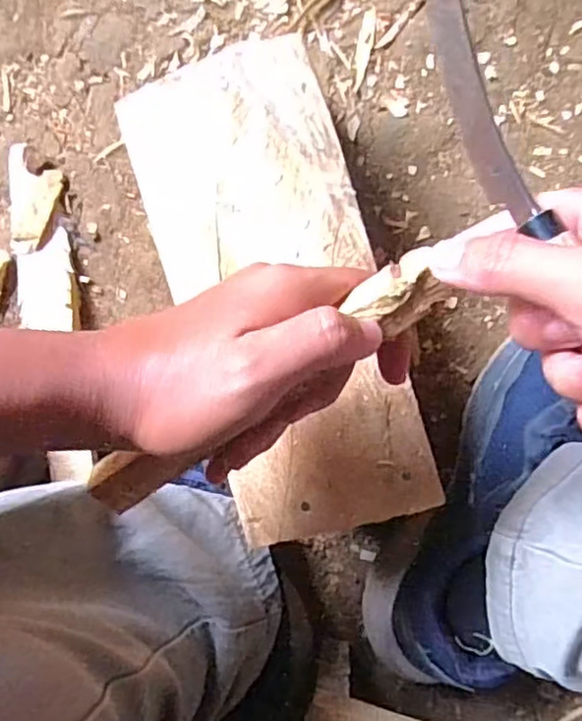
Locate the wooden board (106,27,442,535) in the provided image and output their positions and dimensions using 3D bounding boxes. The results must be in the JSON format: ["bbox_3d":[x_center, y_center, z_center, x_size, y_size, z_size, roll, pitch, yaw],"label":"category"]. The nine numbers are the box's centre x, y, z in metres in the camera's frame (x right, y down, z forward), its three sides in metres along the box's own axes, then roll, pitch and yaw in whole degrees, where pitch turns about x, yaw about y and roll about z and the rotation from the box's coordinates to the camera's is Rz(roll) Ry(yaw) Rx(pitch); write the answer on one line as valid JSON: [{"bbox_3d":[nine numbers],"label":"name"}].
[{"bbox_3d":[-0.006,-0.035,0.373,0.115,0.020,0.271,-17,95,7],"label":"wooden board"}]

